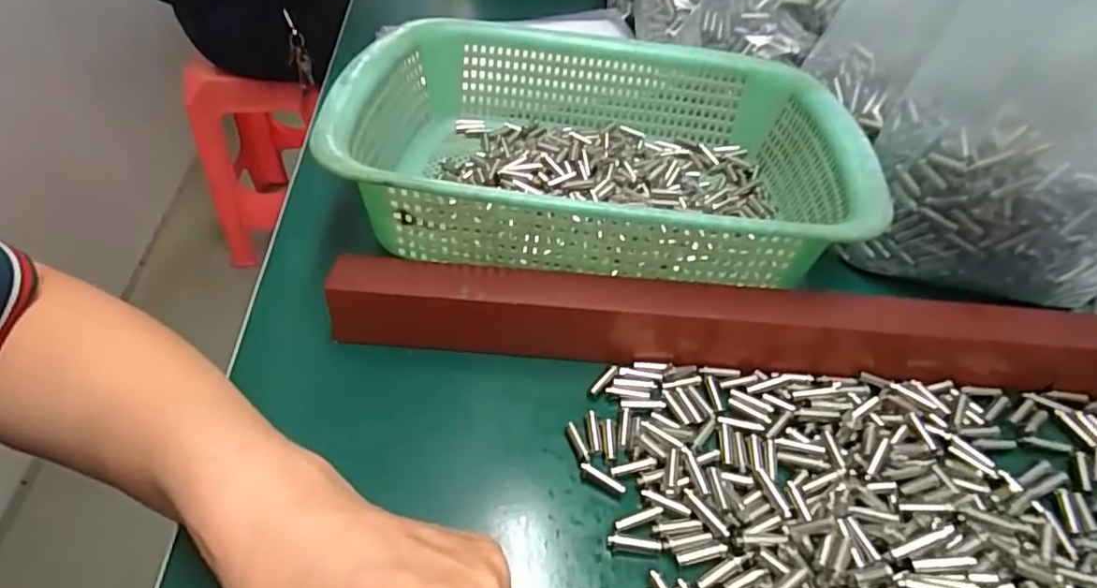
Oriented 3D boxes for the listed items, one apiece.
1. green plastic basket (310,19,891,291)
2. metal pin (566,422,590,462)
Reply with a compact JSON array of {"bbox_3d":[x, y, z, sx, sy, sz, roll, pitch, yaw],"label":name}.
[{"bbox_3d":[0.031,-0.088,0.375,0.294,0.081,0.224,7,43,4],"label":"green plastic basket"},{"bbox_3d":[0.012,0.066,0.265,0.005,0.004,0.021,-11,45,-15],"label":"metal pin"}]

